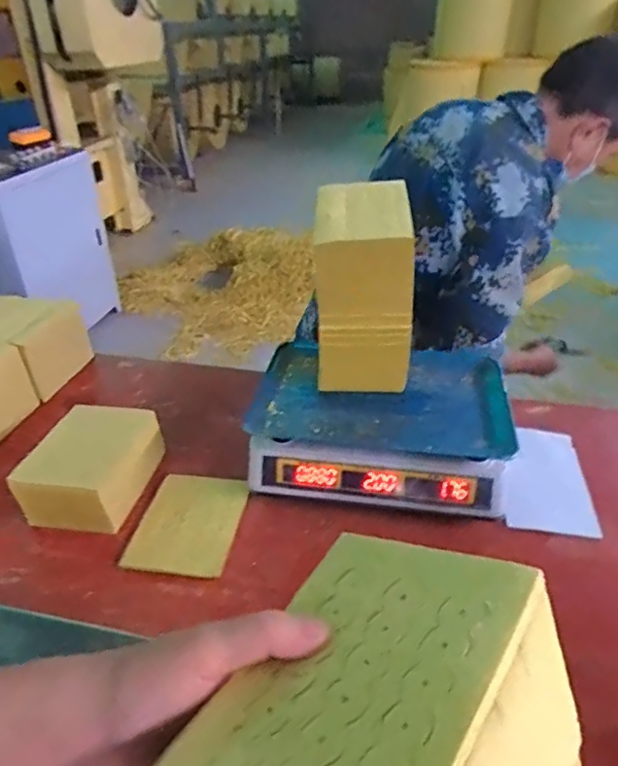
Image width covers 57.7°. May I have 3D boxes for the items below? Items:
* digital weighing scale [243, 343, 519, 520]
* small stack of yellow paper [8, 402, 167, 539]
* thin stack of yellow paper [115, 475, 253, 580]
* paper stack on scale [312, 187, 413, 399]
[{"bbox_3d":[0.100,0.060,0.806,0.340,0.112,0.275,4,34,8],"label":"digital weighing scale"},{"bbox_3d":[-0.281,0.108,0.735,0.123,0.083,0.173,4,34,8],"label":"small stack of yellow paper"},{"bbox_3d":[-0.149,0.172,0.703,0.120,0.010,0.149,2,34,6],"label":"thin stack of yellow paper"},{"bbox_3d":[0.071,-0.122,0.751,0.133,0.229,0.152,-2,34,-1],"label":"paper stack on scale"}]

